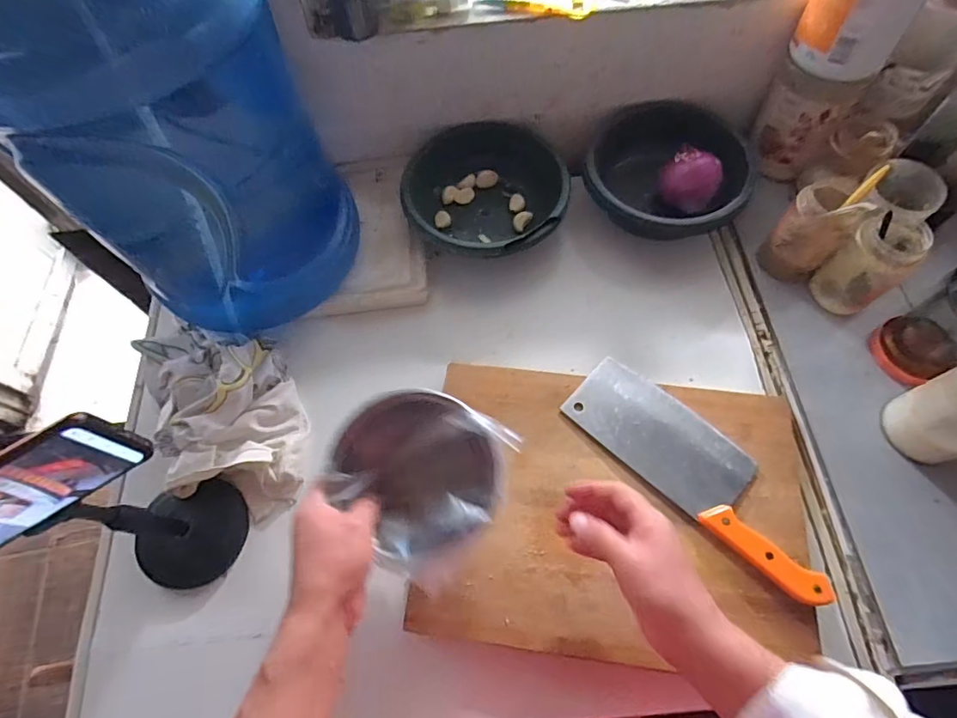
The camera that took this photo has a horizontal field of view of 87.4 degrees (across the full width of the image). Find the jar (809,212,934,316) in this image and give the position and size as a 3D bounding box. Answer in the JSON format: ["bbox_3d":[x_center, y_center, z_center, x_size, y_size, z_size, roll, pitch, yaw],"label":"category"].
[{"bbox_3d":[0.437,-0.105,0.566,0.069,0.109,0.063,-1,64,2],"label":"jar"}]

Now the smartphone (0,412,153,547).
[{"bbox_3d":[-0.303,0.091,0.316,0.155,0.077,0.013,-31,67,-12],"label":"smartphone"}]

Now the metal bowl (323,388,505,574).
[{"bbox_3d":[-0.049,0.096,0.423,0.126,0.050,0.133,-1,64,2],"label":"metal bowl"}]

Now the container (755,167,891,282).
[{"bbox_3d":[0.391,-0.150,0.585,0.066,0.128,0.071,-41,69,-16],"label":"container"}]

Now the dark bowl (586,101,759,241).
[{"bbox_3d":[0.227,-0.239,0.650,0.183,0.073,0.169,-1,64,2],"label":"dark bowl"}]

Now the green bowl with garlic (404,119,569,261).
[{"bbox_3d":[0.011,-0.223,0.666,0.210,0.068,0.189,5,64,4],"label":"green bowl with garlic"}]

